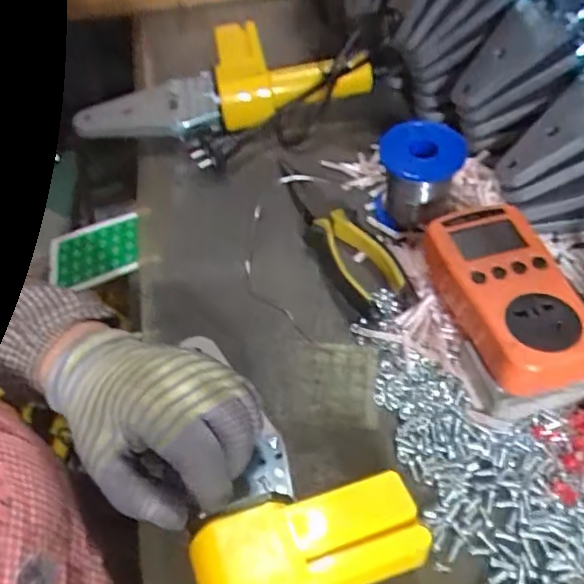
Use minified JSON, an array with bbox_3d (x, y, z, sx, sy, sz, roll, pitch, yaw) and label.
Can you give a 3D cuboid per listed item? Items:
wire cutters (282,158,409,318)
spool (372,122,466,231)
[{"bbox_3d":[0.035,-0.047,0.453,0.044,0.022,0.156,-22,54,-13],"label":"wire cutters"},{"bbox_3d":[0.096,-0.087,0.442,0.059,0.062,0.056,-2,52,3],"label":"spool"}]

